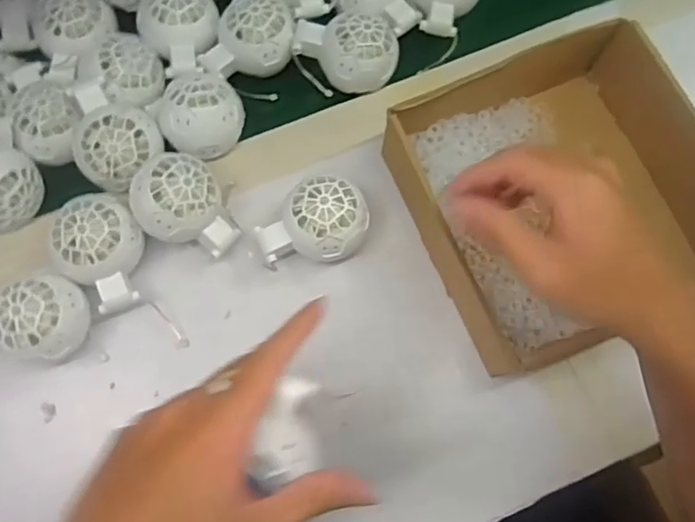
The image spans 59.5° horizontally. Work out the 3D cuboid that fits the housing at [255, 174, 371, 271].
[{"bbox_3d":[-0.025,-0.025,0.447,0.080,0.052,0.056,-15,75,-6],"label":"housing"}]

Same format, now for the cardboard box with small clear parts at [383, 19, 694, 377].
[{"bbox_3d":[0.157,-0.051,0.452,0.198,0.076,0.202,-23,76,-8],"label":"cardboard box with small clear parts"}]

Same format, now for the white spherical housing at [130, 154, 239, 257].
[{"bbox_3d":[-0.118,-0.037,0.442,0.061,0.057,0.072,-34,77,-10],"label":"white spherical housing"}]

